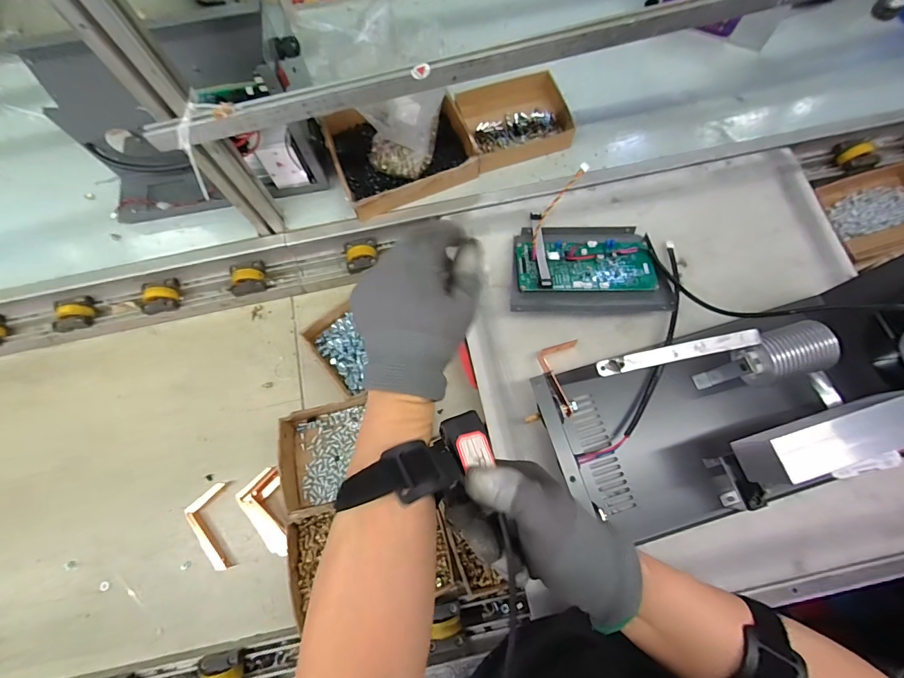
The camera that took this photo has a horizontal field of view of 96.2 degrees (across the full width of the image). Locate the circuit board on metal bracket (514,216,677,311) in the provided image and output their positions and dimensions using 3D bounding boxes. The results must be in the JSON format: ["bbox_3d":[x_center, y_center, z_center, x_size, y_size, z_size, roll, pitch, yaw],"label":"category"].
[{"bbox_3d":[0.208,-0.117,0.609,0.240,0.047,0.168,-2,74,1],"label":"circuit board on metal bracket"}]

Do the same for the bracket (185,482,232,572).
[{"bbox_3d":[-0.365,0.285,0.610,0.056,0.020,0.121,-12,74,-2],"label":"bracket"}]

